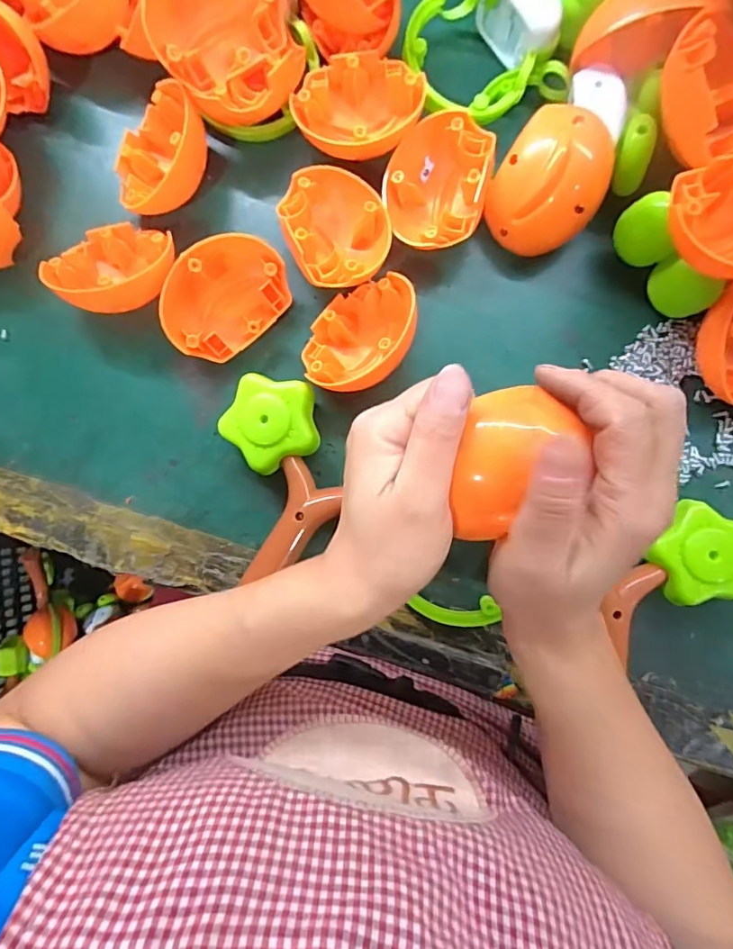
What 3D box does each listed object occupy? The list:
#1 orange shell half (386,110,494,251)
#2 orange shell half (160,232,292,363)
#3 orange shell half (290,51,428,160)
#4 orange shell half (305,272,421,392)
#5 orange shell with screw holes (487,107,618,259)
[{"bbox_3d":[0.049,-0.204,0.365,0.072,0.044,0.090,10,86,2],"label":"orange shell half"},{"bbox_3d":[-0.103,-0.129,0.368,0.090,0.036,0.069,-37,109,0],"label":"orange shell half"},{"bbox_3d":[-0.006,-0.264,0.371,0.093,0.035,0.068,-1,86,1],"label":"orange shell half"},{"bbox_3d":[-0.004,-0.098,0.363,0.062,0.034,0.092,39,88,3],"label":"orange shell half"},{"bbox_3d":[0.124,-0.195,0.343,0.083,0.035,0.083,8,119,14],"label":"orange shell with screw holes"}]

